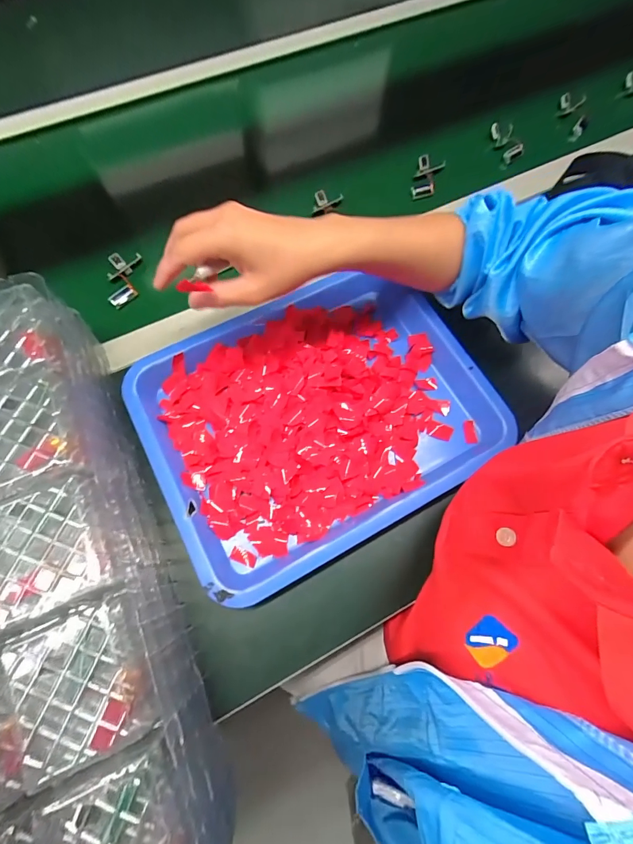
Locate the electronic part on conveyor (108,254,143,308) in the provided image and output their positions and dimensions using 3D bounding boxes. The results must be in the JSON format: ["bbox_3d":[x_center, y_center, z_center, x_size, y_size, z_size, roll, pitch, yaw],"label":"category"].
[{"bbox_3d":[-0.233,-0.173,0.460,0.036,0.013,0.071,-4,69,-2],"label":"electronic part on conveyor"}]

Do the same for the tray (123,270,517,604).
[{"bbox_3d":[0.000,-0.014,0.390,0.324,0.038,0.263,-27,72,-10],"label":"tray"}]

